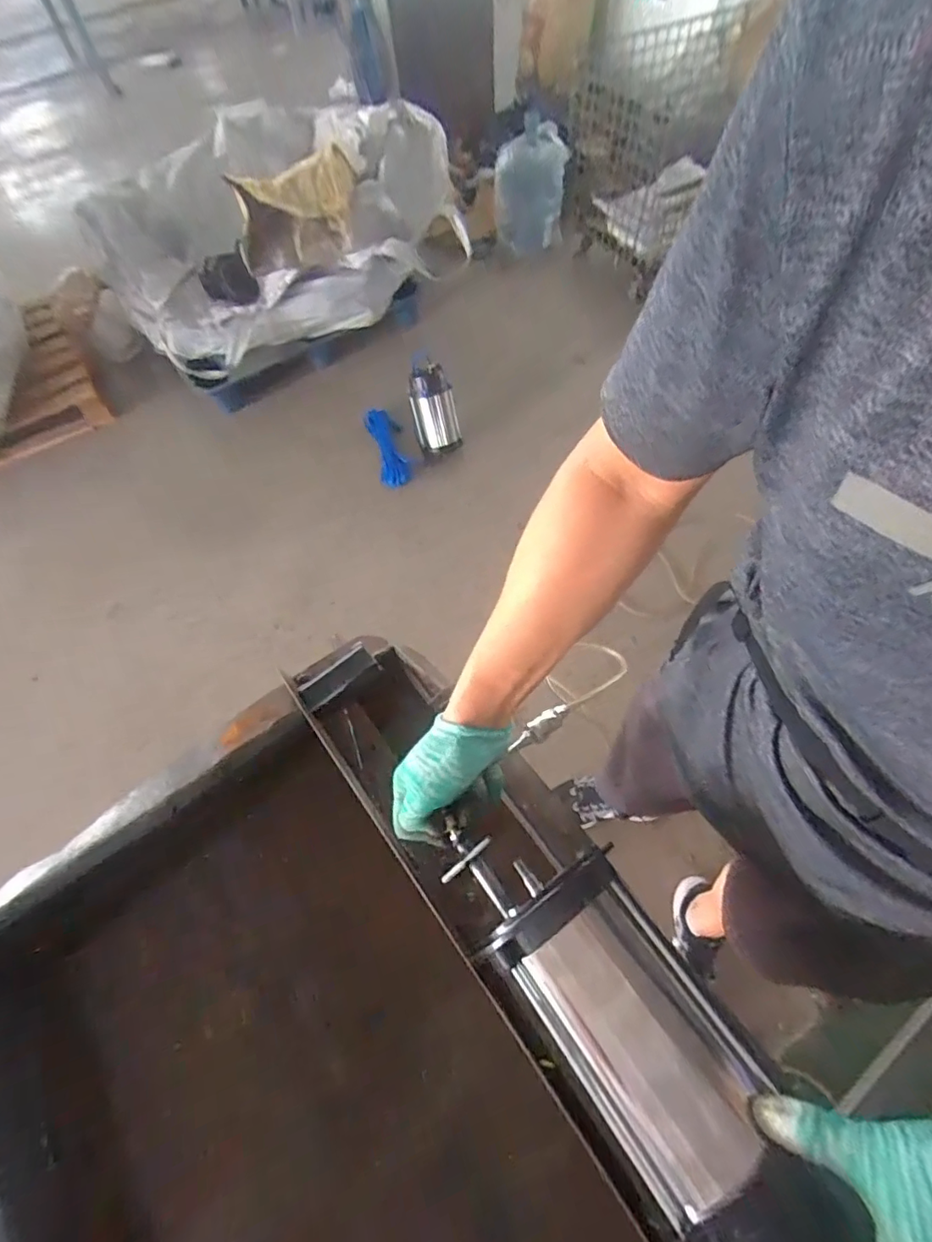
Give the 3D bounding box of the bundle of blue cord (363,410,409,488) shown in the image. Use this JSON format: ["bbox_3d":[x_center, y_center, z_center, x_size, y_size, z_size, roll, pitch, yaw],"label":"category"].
[{"bbox_3d":[-0.272,-0.608,1.879,0.106,0.086,0.318,-16,61,-5],"label":"bundle of blue cord"}]

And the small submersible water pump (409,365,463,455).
[{"bbox_3d":[-0.104,-0.696,1.786,0.146,0.265,0.165,-10,61,-2],"label":"small submersible water pump"}]

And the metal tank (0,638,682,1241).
[{"bbox_3d":[-0.121,0.509,0.549,0.589,0.319,0.779,-32,64,-13],"label":"metal tank"}]

